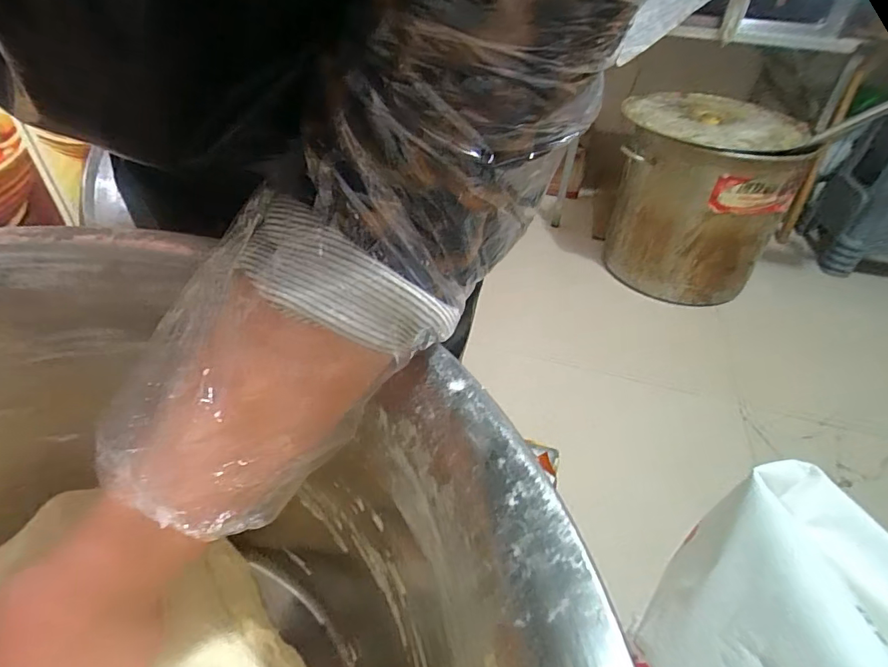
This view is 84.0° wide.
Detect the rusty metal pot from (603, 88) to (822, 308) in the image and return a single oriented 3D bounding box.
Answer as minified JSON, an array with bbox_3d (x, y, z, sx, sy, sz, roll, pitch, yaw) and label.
[{"bbox_3d":[0.789,-0.439,1.574,0.490,0.487,0.480,19,40,17],"label":"rusty metal pot"}]

